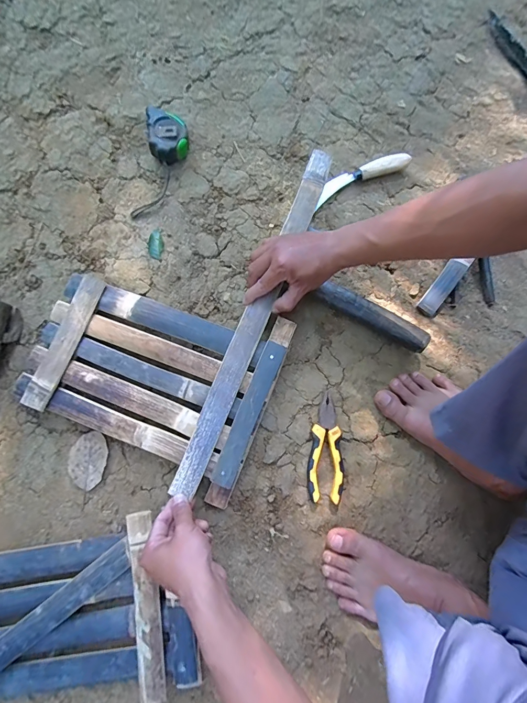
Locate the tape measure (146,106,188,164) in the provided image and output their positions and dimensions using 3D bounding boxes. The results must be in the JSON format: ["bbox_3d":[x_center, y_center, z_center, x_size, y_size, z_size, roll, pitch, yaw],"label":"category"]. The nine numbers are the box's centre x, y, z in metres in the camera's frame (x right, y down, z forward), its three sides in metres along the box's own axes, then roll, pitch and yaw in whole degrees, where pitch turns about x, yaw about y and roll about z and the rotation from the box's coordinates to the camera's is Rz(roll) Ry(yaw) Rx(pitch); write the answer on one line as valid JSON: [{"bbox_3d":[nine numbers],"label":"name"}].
[{"bbox_3d":[-0.160,-0.360,0.589,0.061,0.043,0.084,-9,80,-2],"label":"tape measure"}]

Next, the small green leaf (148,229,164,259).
[{"bbox_3d":[-0.178,-0.178,0.576,0.024,0.004,0.050,0,80,-1],"label":"small green leaf"}]

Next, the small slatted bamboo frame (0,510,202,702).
[{"bbox_3d":[-0.268,0.361,0.467,0.341,0.040,0.225,-13,80,-3],"label":"small slatted bamboo frame"}]

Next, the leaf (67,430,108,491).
[{"bbox_3d":[-0.261,0.160,0.519,0.053,0.007,0.081,11,80,1],"label":"leaf"}]

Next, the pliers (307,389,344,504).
[{"bbox_3d":[0.090,0.137,0.505,0.049,0.020,0.148,3,80,0],"label":"pliers"}]

